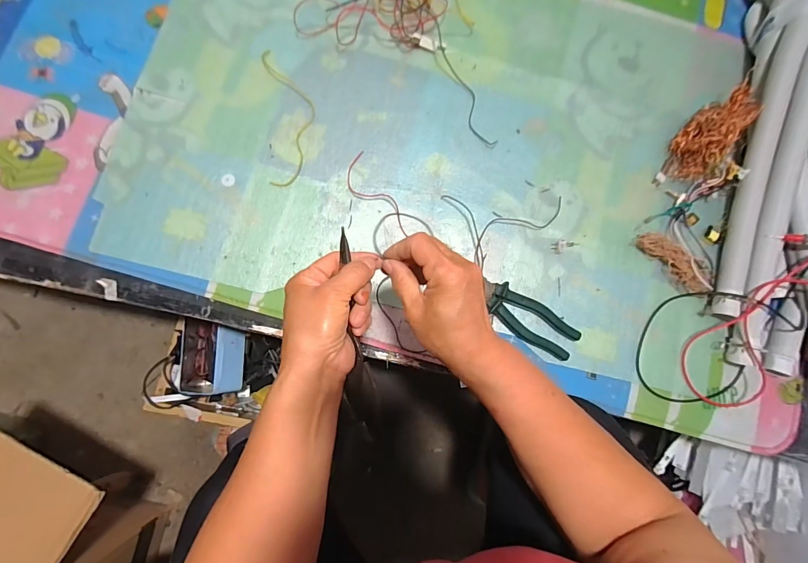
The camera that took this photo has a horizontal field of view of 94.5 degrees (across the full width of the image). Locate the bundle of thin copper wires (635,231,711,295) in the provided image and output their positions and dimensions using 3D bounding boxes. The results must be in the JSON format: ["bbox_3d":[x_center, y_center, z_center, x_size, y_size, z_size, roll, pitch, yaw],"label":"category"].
[{"bbox_3d":[0.396,-0.031,0.545,0.040,0.032,0.118,-42,86,-7],"label":"bundle of thin copper wires"}]

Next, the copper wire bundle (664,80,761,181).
[{"bbox_3d":[0.459,-0.217,0.555,0.074,0.058,0.139,43,83,3],"label":"copper wire bundle"}]

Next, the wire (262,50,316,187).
[{"bbox_3d":[-0.171,-0.249,0.563,0.072,0.004,0.217,-6,83,-3],"label":"wire"}]

